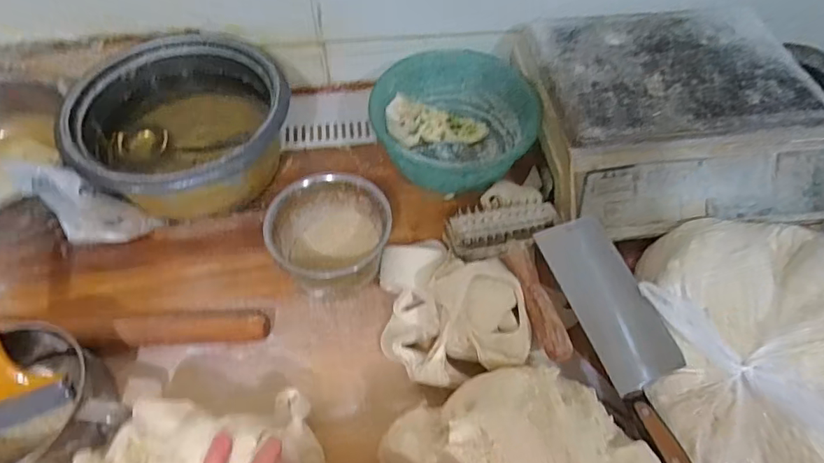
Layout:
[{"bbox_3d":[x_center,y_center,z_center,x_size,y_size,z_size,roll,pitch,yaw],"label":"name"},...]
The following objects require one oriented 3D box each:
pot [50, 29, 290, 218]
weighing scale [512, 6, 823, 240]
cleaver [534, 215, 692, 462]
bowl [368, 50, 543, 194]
[{"bbox_3d":[-0.276,-0.129,0.618,0.248,0.094,0.251,1,57,-1],"label":"pot"},{"bbox_3d":[0.319,-0.155,0.635,0.311,0.101,0.311,-3,58,-3],"label":"weighing scale"},{"bbox_3d":[0.215,0.117,0.479,0.072,0.029,0.291,-17,59,-12],"label":"cleaver"},{"bbox_3d":[0.053,-0.145,0.661,0.199,0.081,0.184,1,57,-1],"label":"bowl"}]

